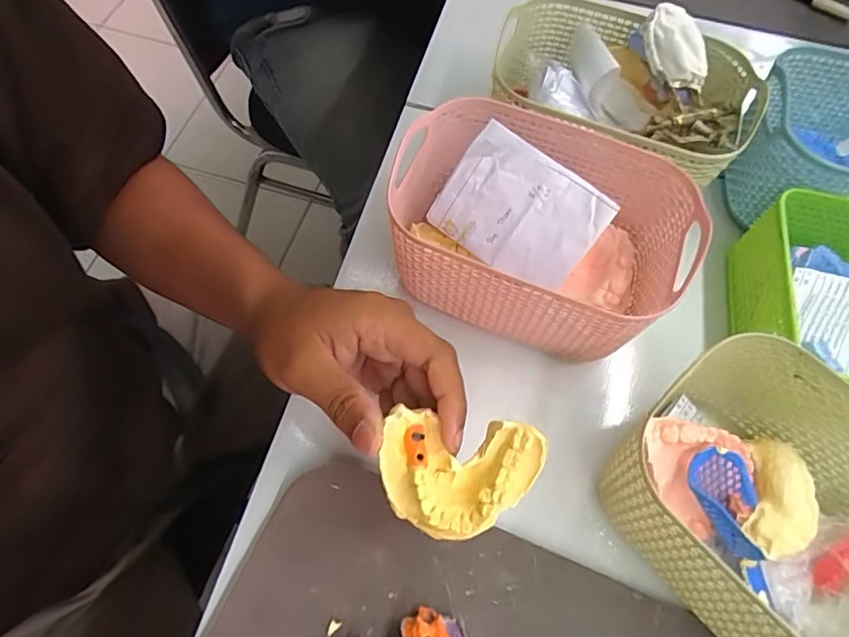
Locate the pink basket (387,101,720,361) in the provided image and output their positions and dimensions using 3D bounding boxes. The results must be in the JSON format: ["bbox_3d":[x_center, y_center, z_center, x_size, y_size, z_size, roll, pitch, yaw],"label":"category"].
[{"bbox_3d":[0.069,-0.052,0.336,0.166,0.092,0.120,21,63,8],"label":"pink basket"}]

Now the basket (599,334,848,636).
[{"bbox_3d":[0.185,0.104,0.272,0.115,0.079,0.176,-38,70,-20],"label":"basket"}]

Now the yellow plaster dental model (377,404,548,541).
[{"bbox_3d":[0.016,0.072,0.254,0.070,0.026,0.055,12,81,9],"label":"yellow plaster dental model"}]

